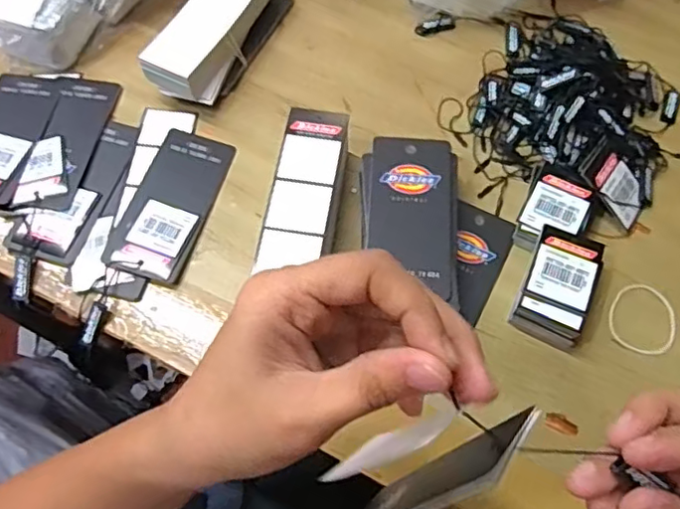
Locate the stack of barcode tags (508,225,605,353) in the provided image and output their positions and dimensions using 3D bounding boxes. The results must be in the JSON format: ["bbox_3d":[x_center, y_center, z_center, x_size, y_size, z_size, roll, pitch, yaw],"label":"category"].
[{"bbox_3d":[0.130,0.019,0.363,0.038,0.028,0.064,21,68,9],"label":"stack of barcode tags"}]

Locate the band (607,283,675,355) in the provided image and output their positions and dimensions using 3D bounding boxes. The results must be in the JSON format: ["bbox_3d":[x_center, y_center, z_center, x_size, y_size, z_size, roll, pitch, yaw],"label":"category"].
[{"bbox_3d":[0.185,0.039,0.367,0.039,0.004,0.045,24,68,10],"label":"band"}]

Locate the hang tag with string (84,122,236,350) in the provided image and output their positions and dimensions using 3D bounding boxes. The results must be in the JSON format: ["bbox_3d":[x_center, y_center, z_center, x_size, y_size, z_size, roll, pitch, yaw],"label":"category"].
[{"bbox_3d":[-0.116,-0.017,0.384,0.049,0.006,0.153,15,67,6],"label":"hang tag with string"}]

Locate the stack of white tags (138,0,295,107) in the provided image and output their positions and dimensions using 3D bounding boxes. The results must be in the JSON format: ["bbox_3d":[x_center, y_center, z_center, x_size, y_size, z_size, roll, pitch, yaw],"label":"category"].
[{"bbox_3d":[-0.084,-0.163,0.433,0.046,0.041,0.129,25,68,10],"label":"stack of white tags"}]

